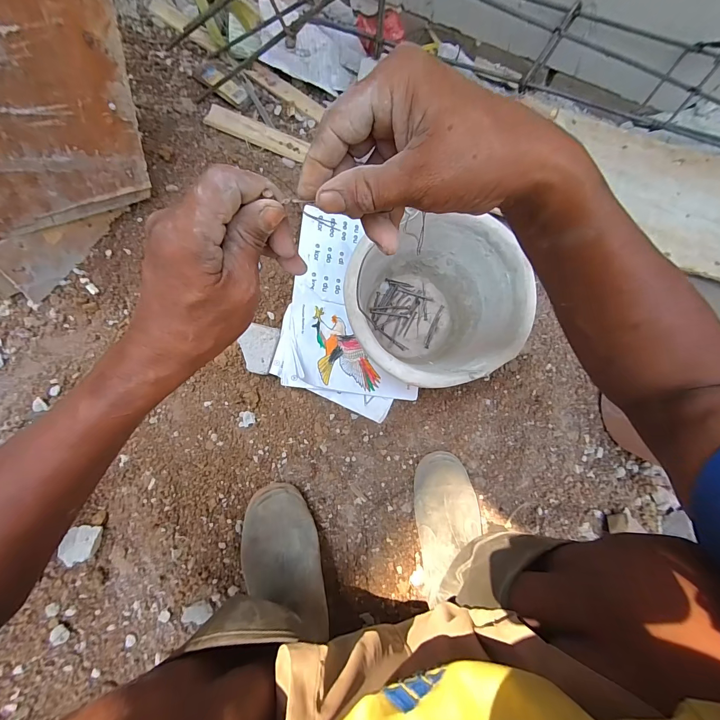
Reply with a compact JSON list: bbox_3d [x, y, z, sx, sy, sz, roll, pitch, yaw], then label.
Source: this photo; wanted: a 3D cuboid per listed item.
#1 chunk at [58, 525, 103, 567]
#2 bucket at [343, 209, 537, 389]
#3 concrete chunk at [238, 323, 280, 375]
[{"bbox_3d":[-0.401,0.266,0.474,0.045,0.022,0.052,12,85,-7],"label":"chunk"},{"bbox_3d":[0.095,-0.079,0.506,0.240,0.168,0.227,1,86,-8],"label":"bucket"},{"bbox_3d":[-0.167,-0.020,0.530,0.063,0.036,0.077,15,84,-7],"label":"concrete chunk"}]

